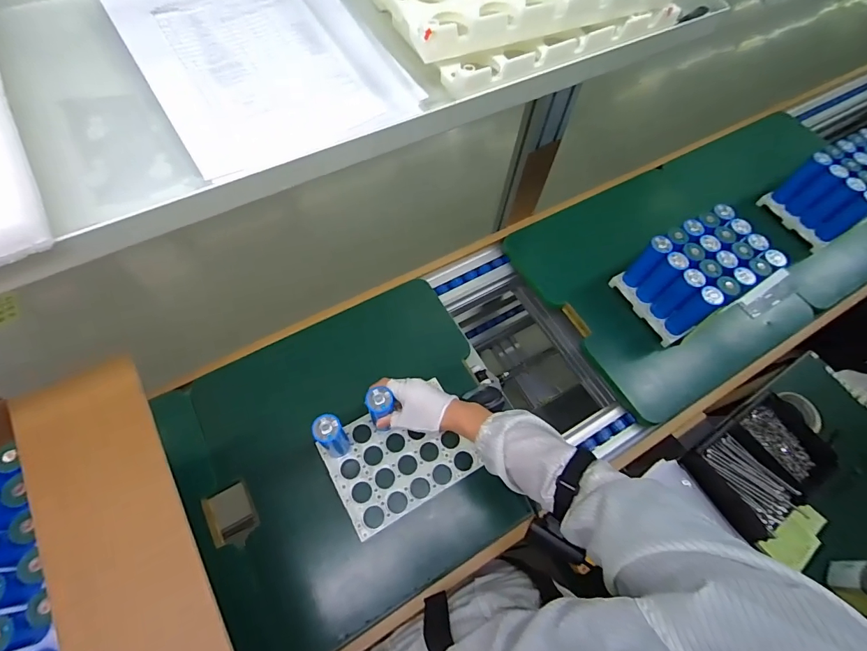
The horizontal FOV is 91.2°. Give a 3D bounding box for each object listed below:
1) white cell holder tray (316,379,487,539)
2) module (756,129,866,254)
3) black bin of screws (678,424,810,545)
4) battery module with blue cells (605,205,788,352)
[{"bbox_3d":[-0.056,0.217,0.717,0.227,0.014,0.173,-27,68,-16],"label":"white cell holder tray"},{"bbox_3d":[0.940,-0.308,0.981,0.244,0.169,0.185,-27,68,-16],"label":"module"},{"bbox_3d":[0.536,0.264,0.735,0.118,0.056,0.166,-32,69,-18],"label":"black bin of screws"},{"bbox_3d":[0.518,-0.097,0.848,0.213,0.154,0.173,-22,67,-14],"label":"battery module with blue cells"}]

